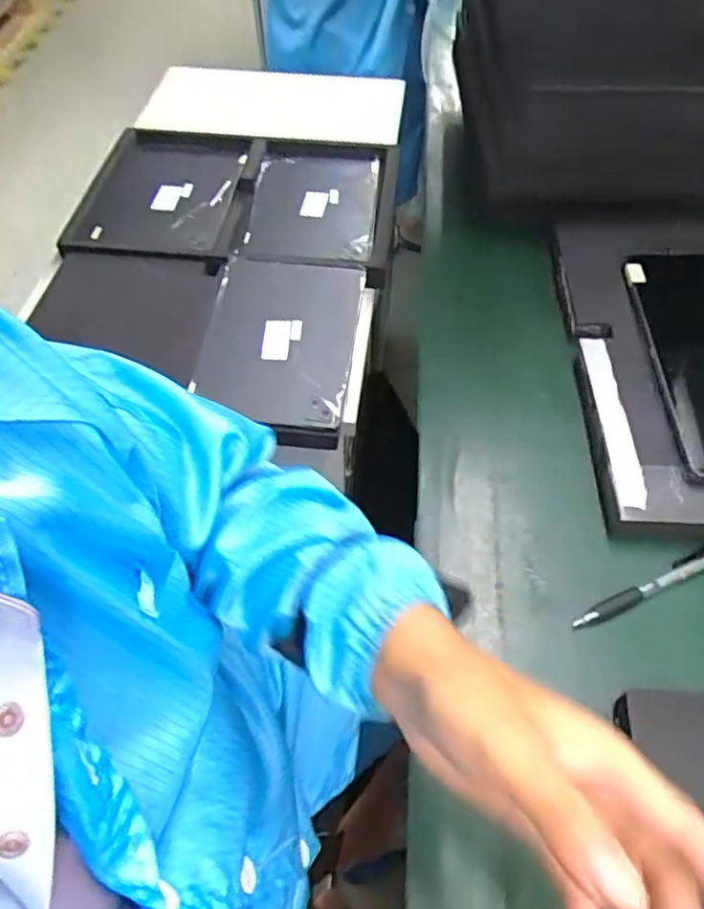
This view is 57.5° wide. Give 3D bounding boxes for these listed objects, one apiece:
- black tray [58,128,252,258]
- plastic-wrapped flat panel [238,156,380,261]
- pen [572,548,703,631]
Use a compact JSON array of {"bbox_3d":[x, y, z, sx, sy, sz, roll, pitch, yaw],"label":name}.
[{"bbox_3d":[-0.267,-0.374,0.913,0.207,0.034,0.306,1,55,0],"label":"black tray"},{"bbox_3d":[-0.054,-0.347,0.908,0.175,0.030,0.259,4,55,2],"label":"plastic-wrapped flat panel"},{"bbox_3d":[0.218,0.094,0.459,0.138,0.014,0.015,-22,58,-15],"label":"pen"}]

